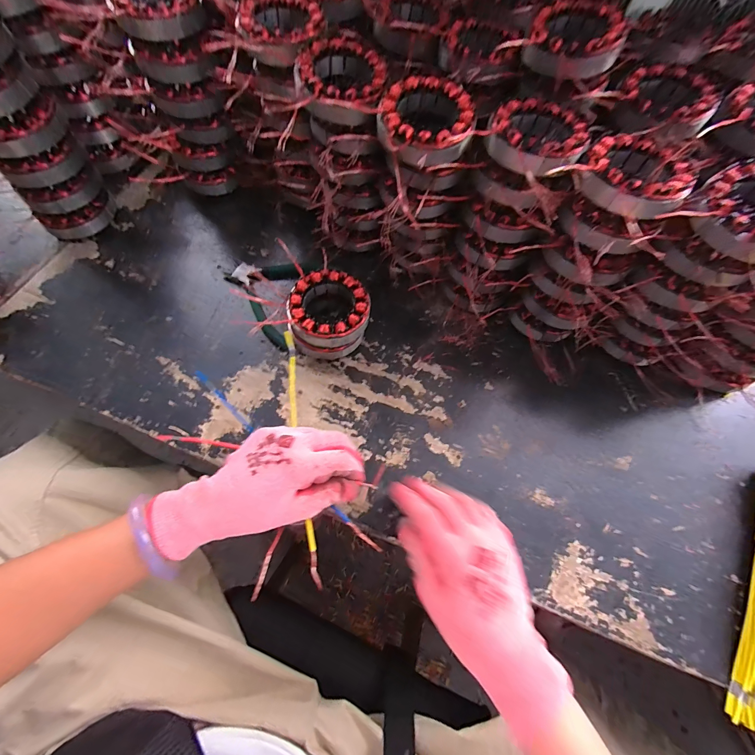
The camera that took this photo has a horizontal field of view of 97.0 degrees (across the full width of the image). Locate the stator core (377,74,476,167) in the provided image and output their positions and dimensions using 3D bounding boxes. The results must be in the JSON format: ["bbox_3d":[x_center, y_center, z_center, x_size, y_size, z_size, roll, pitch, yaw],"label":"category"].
[{"bbox_3d":[0.044,-0.233,0.304,0.084,0.024,0.090,-7,68,-5],"label":"stator core"}]

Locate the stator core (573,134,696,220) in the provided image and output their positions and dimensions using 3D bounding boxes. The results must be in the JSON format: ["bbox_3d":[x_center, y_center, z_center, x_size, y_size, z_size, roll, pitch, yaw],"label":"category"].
[{"bbox_3d":[0.220,-0.173,0.285,0.083,0.024,0.089,43,72,14],"label":"stator core"}]

